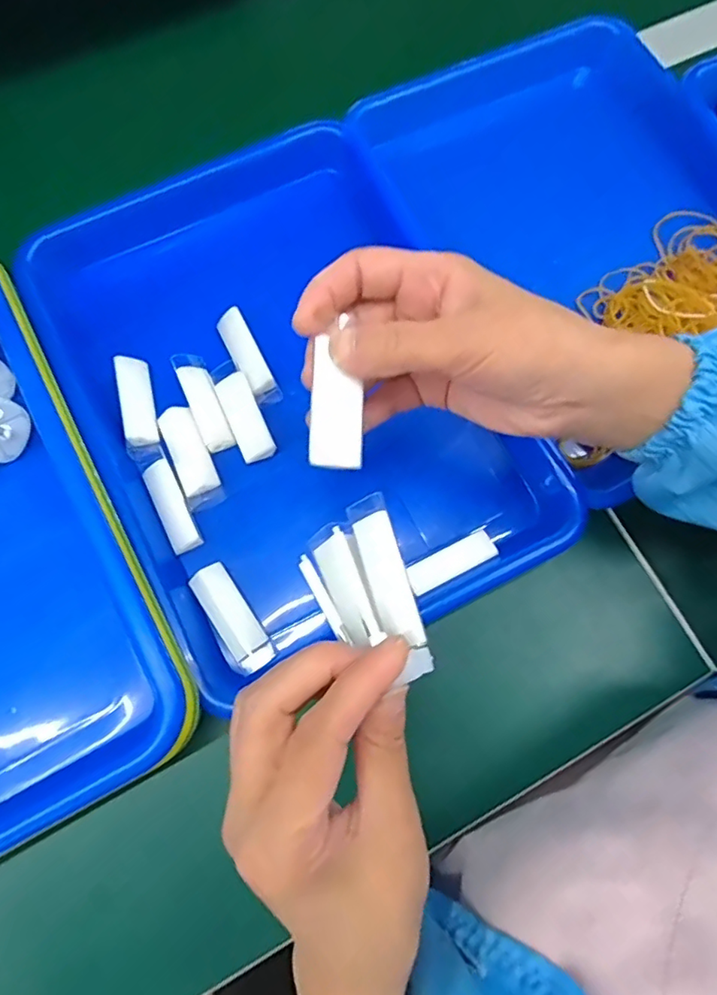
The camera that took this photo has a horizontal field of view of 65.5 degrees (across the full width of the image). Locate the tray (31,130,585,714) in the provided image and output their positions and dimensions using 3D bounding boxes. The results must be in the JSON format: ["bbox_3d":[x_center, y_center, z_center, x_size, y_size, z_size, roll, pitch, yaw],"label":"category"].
[{"bbox_3d":[-0.046,-0.067,0.365,0.248,0.054,0.331,-23,77,-8],"label":"tray"}]

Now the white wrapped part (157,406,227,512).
[{"bbox_3d":[-0.103,-0.025,0.341,0.022,0.012,0.062,-23,77,-8],"label":"white wrapped part"}]

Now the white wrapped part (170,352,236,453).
[{"bbox_3d":[-0.098,-0.062,0.349,0.019,0.012,0.070,-22,77,-8],"label":"white wrapped part"}]

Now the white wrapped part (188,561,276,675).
[{"bbox_3d":[-0.073,0.069,0.320,0.023,0.014,0.064,-25,78,-39],"label":"white wrapped part"}]

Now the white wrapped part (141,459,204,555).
[{"bbox_3d":[-0.111,0.006,0.331,0.018,0.010,0.056,-26,77,-8],"label":"white wrapped part"}]

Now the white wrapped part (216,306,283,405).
[{"bbox_3d":[-0.070,-0.089,0.352,0.017,0.009,0.066,-27,77,-9],"label":"white wrapped part"}]

